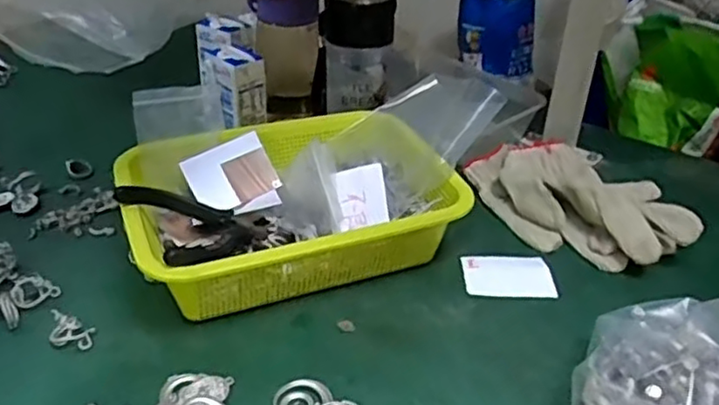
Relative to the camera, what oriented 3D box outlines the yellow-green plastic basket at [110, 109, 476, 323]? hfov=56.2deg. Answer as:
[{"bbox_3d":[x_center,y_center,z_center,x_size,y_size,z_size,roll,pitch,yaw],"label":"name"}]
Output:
[{"bbox_3d":[-0.062,0.003,0.583,0.267,0.079,0.187,-13,35,-21],"label":"yellow-green plastic basket"}]

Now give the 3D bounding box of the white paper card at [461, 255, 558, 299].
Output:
[{"bbox_3d":[0.127,0.061,0.575,0.073,0.004,0.056,0,33,-3],"label":"white paper card"}]

